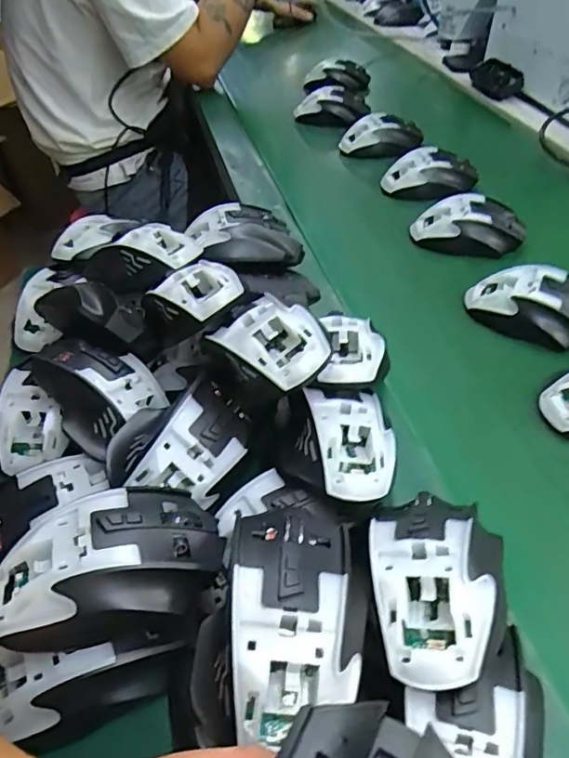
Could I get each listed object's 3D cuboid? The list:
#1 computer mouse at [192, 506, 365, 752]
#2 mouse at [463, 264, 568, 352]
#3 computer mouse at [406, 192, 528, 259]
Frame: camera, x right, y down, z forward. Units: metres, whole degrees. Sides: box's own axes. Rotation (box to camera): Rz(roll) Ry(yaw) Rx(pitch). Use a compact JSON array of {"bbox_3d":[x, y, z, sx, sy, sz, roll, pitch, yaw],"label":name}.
[{"bbox_3d":[-0.001,0.105,0.242,0.072,0.035,0.099,5,46,6],"label":"computer mouse"},{"bbox_3d":[0.221,-0.066,0.460,0.117,0.037,0.069,10,46,11],"label":"mouse"},{"bbox_3d":[0.193,-0.162,0.554,0.103,0.041,0.061,-7,45,-6],"label":"computer mouse"}]

